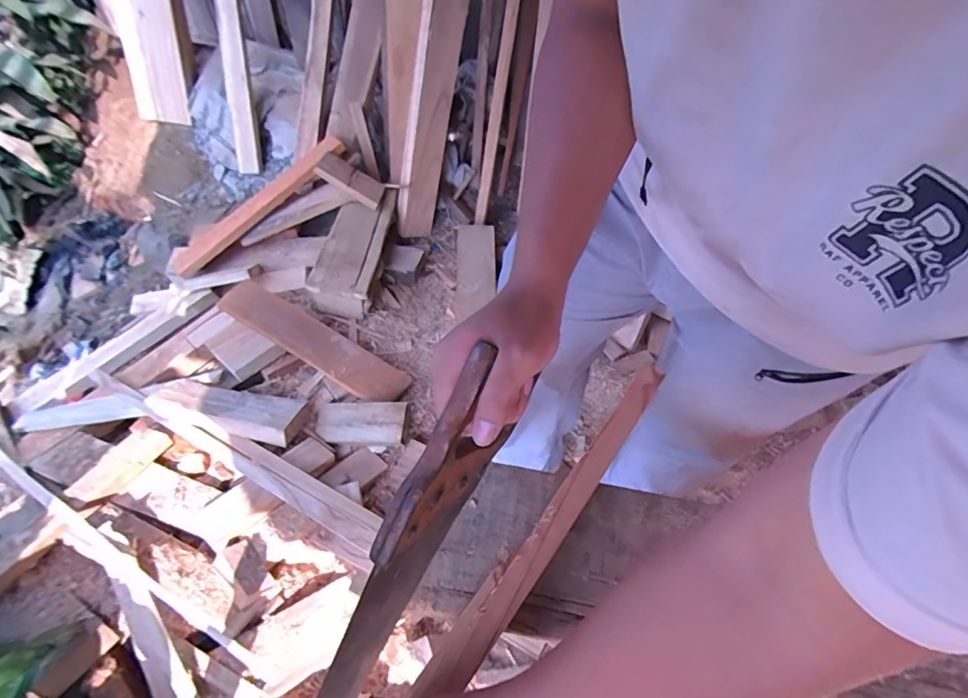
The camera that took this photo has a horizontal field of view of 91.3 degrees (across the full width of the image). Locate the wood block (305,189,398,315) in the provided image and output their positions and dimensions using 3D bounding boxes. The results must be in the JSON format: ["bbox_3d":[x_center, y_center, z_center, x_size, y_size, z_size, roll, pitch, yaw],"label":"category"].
[{"bbox_3d":[-0.399,-0.311,1.497,0.167,0.123,0.448,8,55,0],"label":"wood block"}]

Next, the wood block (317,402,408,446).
[{"bbox_3d":[-0.304,0.181,1.168,0.231,0.039,0.104,-1,54,11],"label":"wood block"}]

